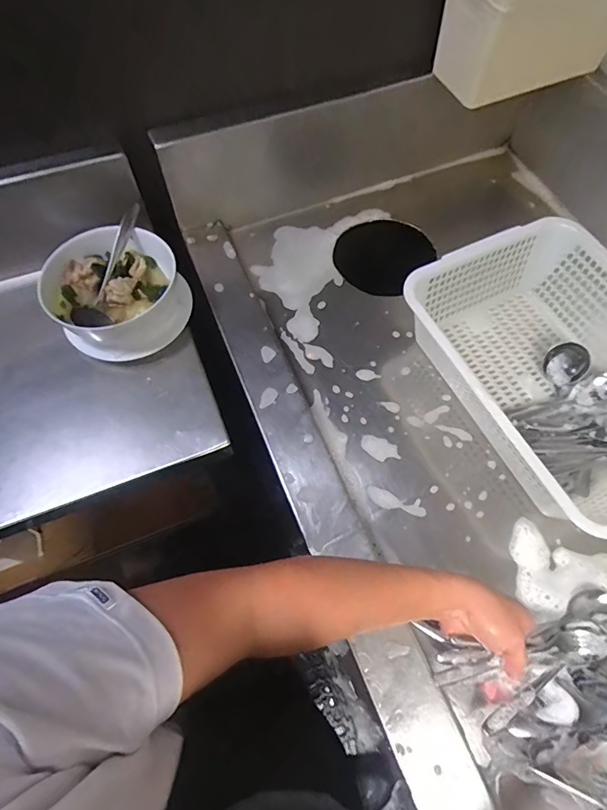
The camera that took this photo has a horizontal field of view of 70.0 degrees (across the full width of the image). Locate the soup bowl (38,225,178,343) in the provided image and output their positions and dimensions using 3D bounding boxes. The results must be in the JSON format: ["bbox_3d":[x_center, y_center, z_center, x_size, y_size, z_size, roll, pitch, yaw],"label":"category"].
[{"bbox_3d":[-0.271,-0.166,0.628,0.176,0.085,0.155,-30,69,-15],"label":"soup bowl"}]

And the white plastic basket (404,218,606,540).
[{"bbox_3d":[0.337,-0.045,0.581,0.292,0.112,0.381,-24,67,-12],"label":"white plastic basket"}]

